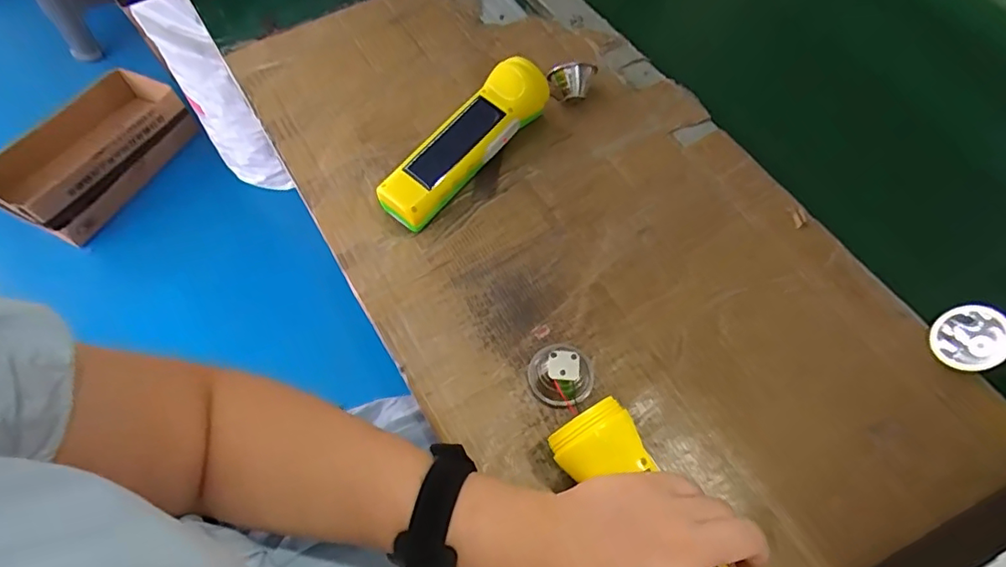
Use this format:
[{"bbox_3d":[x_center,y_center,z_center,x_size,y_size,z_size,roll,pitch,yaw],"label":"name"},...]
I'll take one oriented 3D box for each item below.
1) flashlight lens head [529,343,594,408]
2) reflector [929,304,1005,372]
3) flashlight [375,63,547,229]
[{"bbox_3d":[0.040,0.058,0.369,0.042,0.026,0.042,0,63,0],"label":"flashlight lens head"},{"bbox_3d":[0.324,0.037,0.380,0.039,0.030,0.042,-20,64,-9],"label":"reflector"},{"bbox_3d":[-0.028,-0.110,0.446,0.049,0.045,0.169,37,69,18],"label":"flashlight"}]

